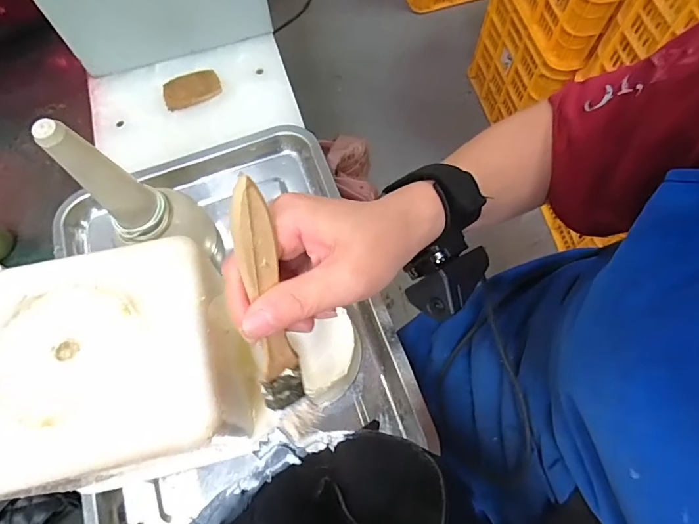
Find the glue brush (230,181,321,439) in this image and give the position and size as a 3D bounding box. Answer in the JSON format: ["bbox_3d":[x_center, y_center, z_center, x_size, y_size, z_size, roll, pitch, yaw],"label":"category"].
[{"bbox_3d":[-0.036,0.029,0.207,0.022,0.139,0.016,-7,28,-2],"label":"glue brush"}]

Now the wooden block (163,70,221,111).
[{"bbox_3d":[-0.195,-0.213,0.531,0.069,0.008,0.043,-20,71,-7],"label":"wooden block"}]

